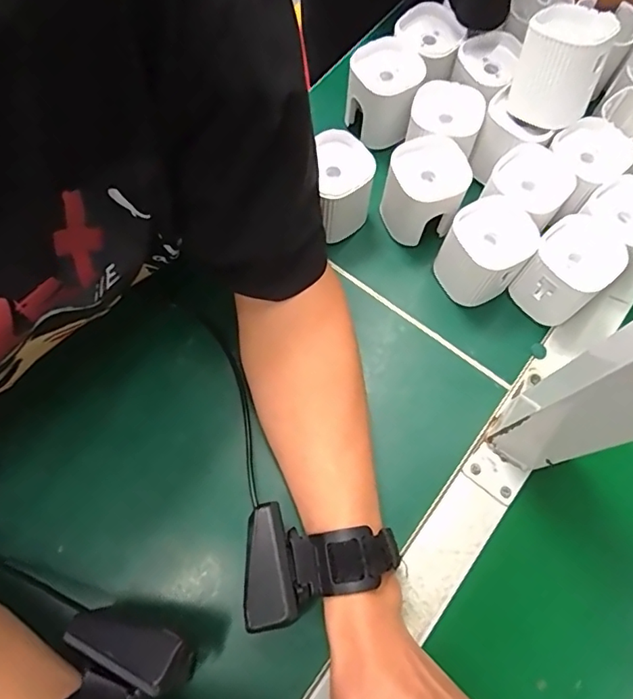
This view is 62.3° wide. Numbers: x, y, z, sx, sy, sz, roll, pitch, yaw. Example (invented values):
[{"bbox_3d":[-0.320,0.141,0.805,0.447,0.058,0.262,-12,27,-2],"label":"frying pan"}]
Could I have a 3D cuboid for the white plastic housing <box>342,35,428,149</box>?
[{"bbox_3d":[0.056,-0.216,0.441,0.058,0.053,0.068,19,71,5],"label":"white plastic housing"}]

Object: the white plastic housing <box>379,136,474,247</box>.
[{"bbox_3d":[0.082,-0.120,0.406,0.056,0.062,0.053,-23,73,-10],"label":"white plastic housing"}]

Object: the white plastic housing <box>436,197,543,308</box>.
[{"bbox_3d":[0.124,-0.070,0.392,0.056,0.063,0.059,42,74,12],"label":"white plastic housing"}]

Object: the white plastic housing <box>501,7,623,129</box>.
[{"bbox_3d":[0.178,-0.208,0.381,0.062,0.064,0.063,32,72,9],"label":"white plastic housing"}]

